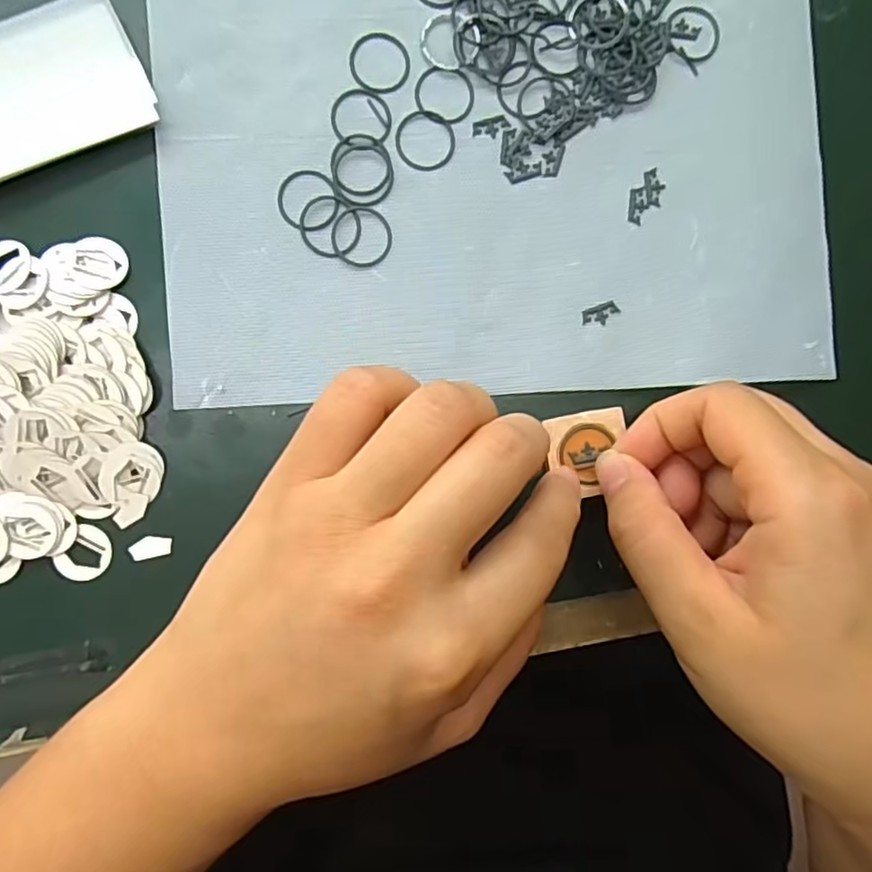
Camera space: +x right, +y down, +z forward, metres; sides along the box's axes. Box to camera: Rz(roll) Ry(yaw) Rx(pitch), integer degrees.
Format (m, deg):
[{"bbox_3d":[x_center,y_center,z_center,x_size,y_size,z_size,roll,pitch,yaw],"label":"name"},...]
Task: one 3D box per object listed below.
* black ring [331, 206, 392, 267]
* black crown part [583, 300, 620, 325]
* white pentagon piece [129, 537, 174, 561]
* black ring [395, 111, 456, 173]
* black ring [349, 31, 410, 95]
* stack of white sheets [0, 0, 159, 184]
[{"bbox_3d":[-0.025,-0.069,0.216,0.021,0.004,0.021,0,90,-6],"label":"black ring"},{"bbox_3d":[0.059,-0.043,0.222,0.014,0.004,0.007,-22,92,-6],"label":"black crown part"},{"bbox_3d":[-0.095,0.037,0.209,0.013,0.004,0.007,-11,91,-6],"label":"white pentagon piece"},{"bbox_3d":[-0.003,-0.103,0.218,0.021,0.004,0.021,0,90,-6],"label":"black ring"},{"bbox_3d":[-0.019,-0.129,0.217,0.021,0.004,0.021,0,90,-6],"label":"black ring"},{"bbox_3d":[-0.134,-0.108,0.201,0.078,0.009,0.042,-24,92,-5],"label":"stack of white sheets"}]

